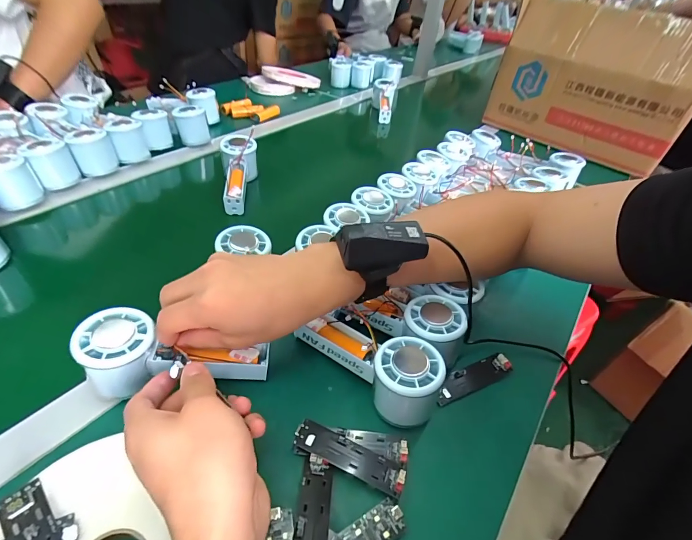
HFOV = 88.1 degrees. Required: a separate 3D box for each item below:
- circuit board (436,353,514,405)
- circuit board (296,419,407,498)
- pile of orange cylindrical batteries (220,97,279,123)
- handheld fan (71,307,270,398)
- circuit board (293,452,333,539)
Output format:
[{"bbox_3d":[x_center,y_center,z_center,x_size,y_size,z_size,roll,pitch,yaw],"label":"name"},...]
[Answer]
[{"bbox_3d":[0.125,0.106,0.352,0.088,0.009,0.023,-14,46,-22],"label":"circuit board"},{"bbox_3d":[0.002,0.149,0.286,0.090,0.009,0.023,19,44,13],"label":"circuit board"},{"bbox_3d":[-0.211,-0.355,0.792,0.126,0.029,0.066,-4,43,-12],"label":"pile of orange cylindrical batteries"},{"bbox_3d":[-0.147,0.077,0.311,0.150,0.052,0.055,14,40,-16],"label":"handheld fan"},{"bbox_3d":[-0.023,0.171,0.244,0.023,0.007,0.089,6,27,-1],"label":"circuit board"}]

